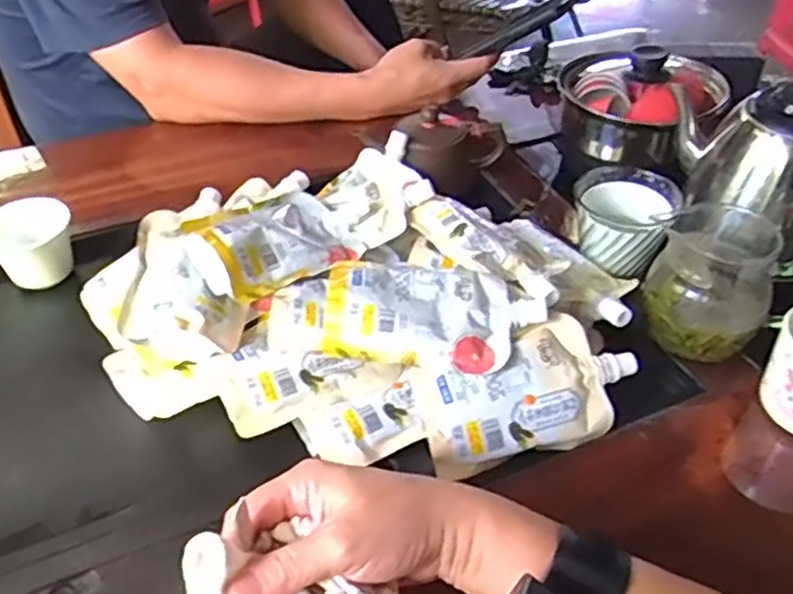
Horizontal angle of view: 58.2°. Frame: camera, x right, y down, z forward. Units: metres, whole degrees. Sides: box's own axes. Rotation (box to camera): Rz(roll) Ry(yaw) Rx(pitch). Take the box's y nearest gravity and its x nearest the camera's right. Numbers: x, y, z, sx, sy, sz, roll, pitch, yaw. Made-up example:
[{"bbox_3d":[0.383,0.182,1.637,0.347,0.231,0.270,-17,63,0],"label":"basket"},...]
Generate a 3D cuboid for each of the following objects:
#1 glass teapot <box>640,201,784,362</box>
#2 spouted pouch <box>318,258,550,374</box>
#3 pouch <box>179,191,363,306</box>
[{"bbox_3d":[0.240,-0.020,0.542,0.088,0.084,0.106,13,43,15],"label":"glass teapot"},{"bbox_3d":[0.026,0.007,0.498,0.146,0.036,0.078,2,41,3],"label":"spouted pouch"},{"bbox_3d":[-0.095,-0.047,0.550,0.123,0.045,0.087,-27,48,-28],"label":"pouch"}]

